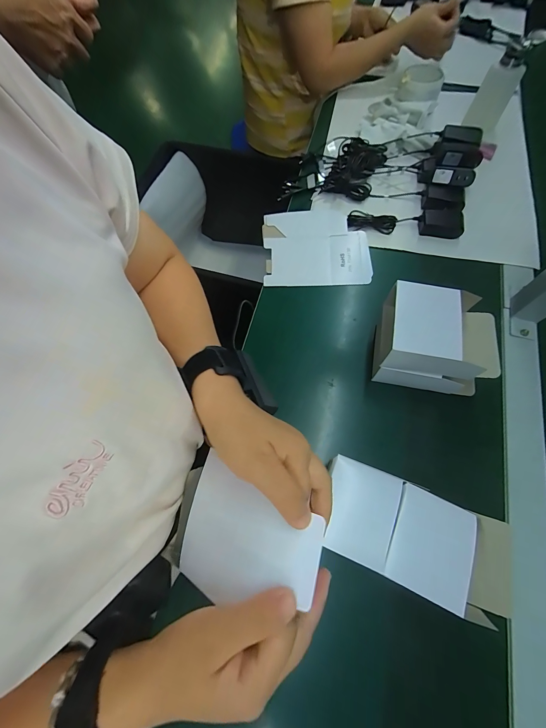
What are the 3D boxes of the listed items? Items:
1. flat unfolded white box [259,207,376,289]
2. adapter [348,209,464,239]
[{"bbox_3d":[0.079,-0.219,0.549,0.190,0.010,0.162,-2,69,3],"label":"flat unfolded white box"},{"bbox_3d":[0.244,-0.266,0.553,0.202,0.031,0.044,5,69,6],"label":"adapter"}]

